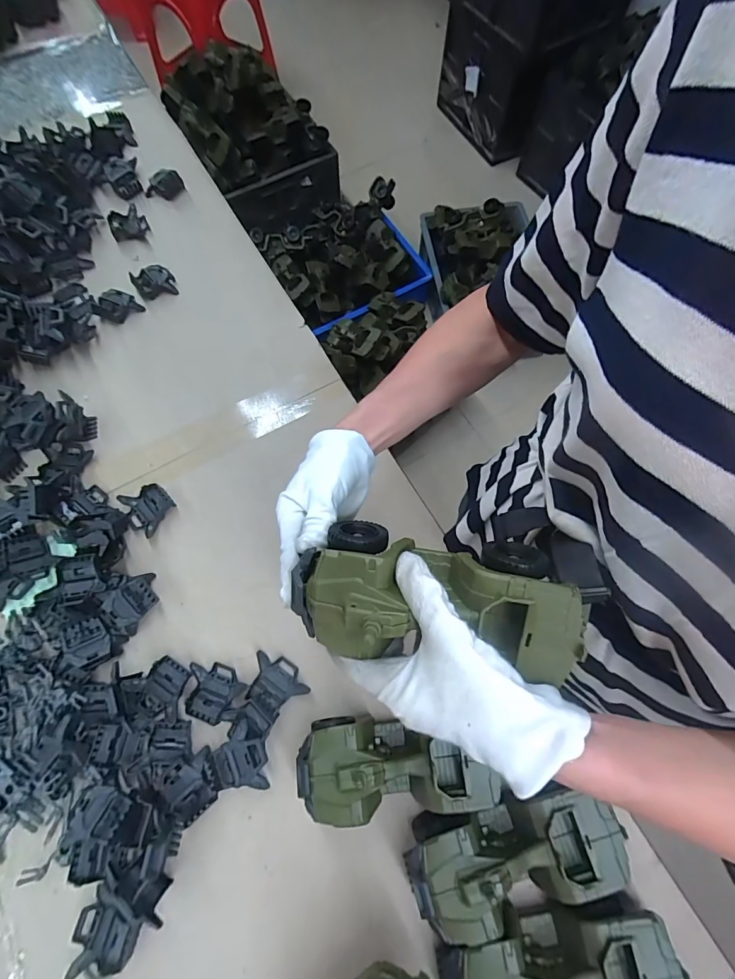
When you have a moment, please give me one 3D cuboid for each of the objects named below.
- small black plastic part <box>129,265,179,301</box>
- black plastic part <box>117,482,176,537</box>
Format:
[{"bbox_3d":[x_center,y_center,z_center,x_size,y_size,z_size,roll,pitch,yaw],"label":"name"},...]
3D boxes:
[{"bbox_3d":[-0.321,-0.312,0.645,0.057,0.023,0.043,-21,72,-7],"label":"small black plastic part"},{"bbox_3d":[-0.271,0.022,0.527,0.054,0.015,0.062,-43,77,-14],"label":"black plastic part"}]

